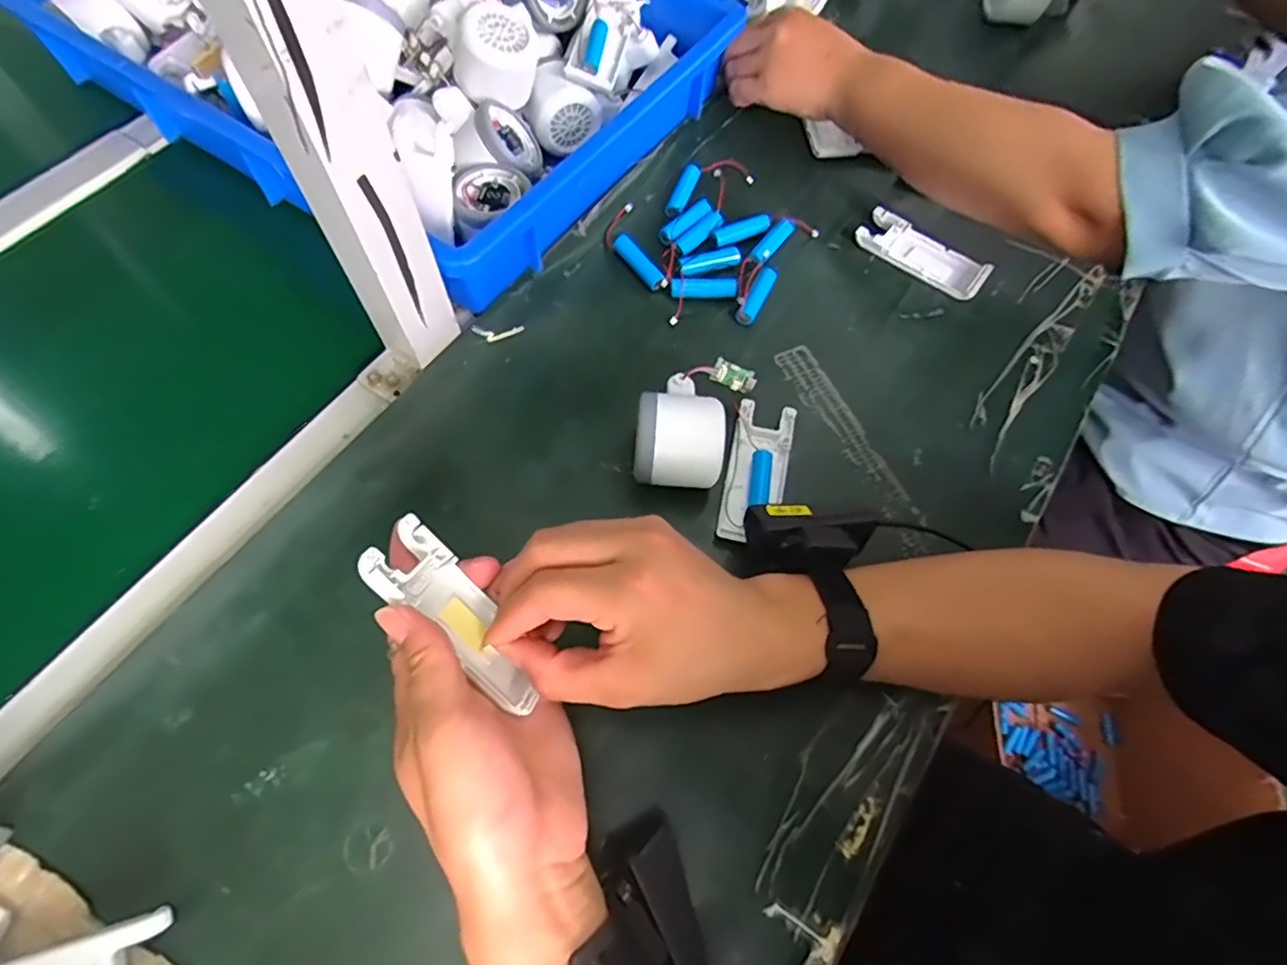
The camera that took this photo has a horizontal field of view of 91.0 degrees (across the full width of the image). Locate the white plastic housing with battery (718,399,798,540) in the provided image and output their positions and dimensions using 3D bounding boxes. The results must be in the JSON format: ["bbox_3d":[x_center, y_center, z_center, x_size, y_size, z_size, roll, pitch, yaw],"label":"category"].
[{"bbox_3d":[0.076,-0.007,0.423,0.039,0.015,0.101,12,67,4],"label":"white plastic housing with battery"}]

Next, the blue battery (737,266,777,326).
[{"bbox_3d":[0.086,-0.141,0.477,0.014,0.010,0.046,28,85,11],"label":"blue battery"}]

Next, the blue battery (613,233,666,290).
[{"bbox_3d":[-0.003,-0.171,0.487,0.015,0.015,0.050,-36,72,-15],"label":"blue battery"}]

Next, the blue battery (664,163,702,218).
[{"bbox_3d":[0.032,-0.238,0.516,0.015,0.012,0.048,23,68,9],"label":"blue battery"}]

